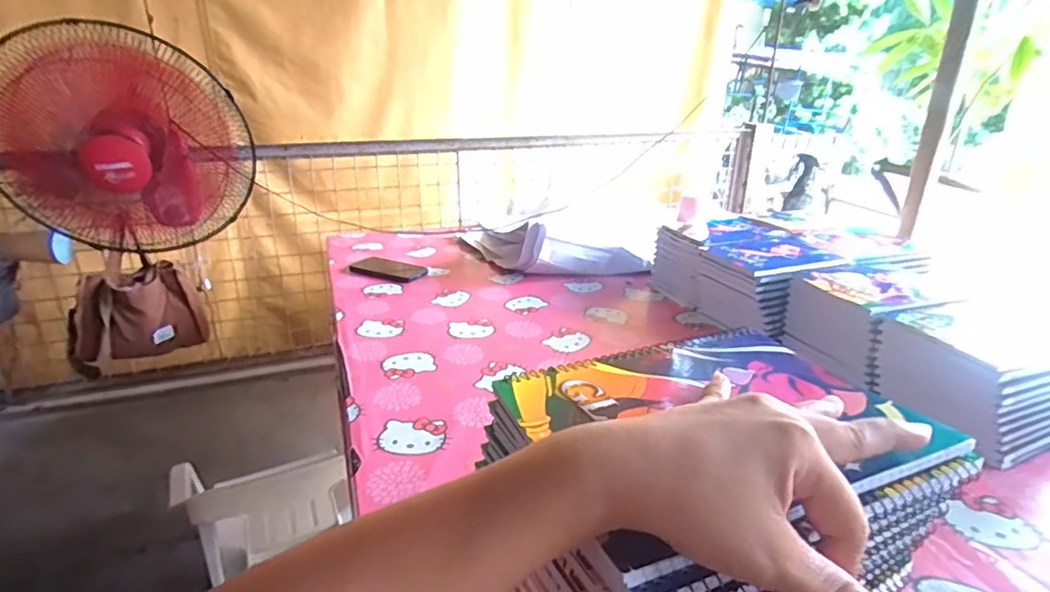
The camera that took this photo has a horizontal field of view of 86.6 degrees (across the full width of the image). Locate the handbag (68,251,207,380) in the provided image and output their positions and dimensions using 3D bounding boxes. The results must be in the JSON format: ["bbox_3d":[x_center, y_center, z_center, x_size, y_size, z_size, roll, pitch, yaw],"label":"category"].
[{"bbox_3d":[-0.941,0.045,1.351,0.281,0.240,0.165,-16,27,-34],"label":"handbag"}]

